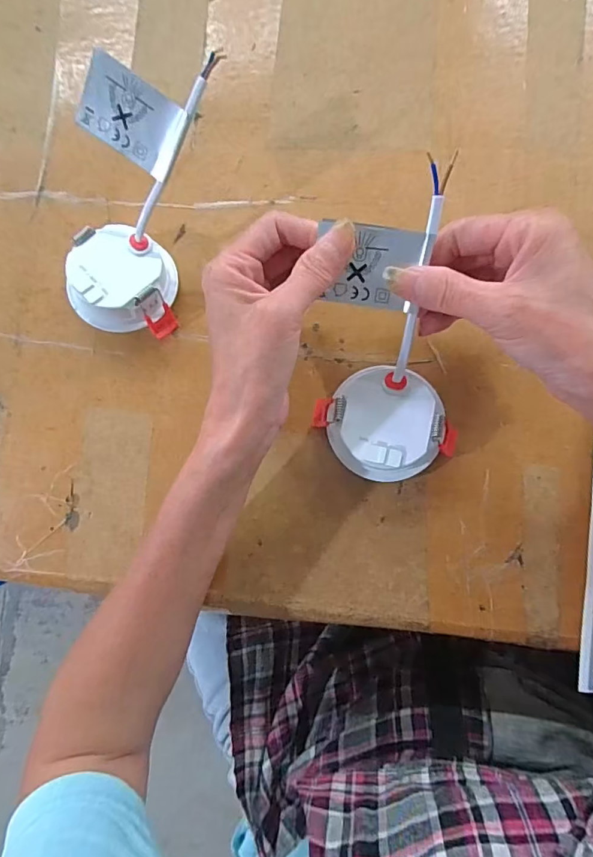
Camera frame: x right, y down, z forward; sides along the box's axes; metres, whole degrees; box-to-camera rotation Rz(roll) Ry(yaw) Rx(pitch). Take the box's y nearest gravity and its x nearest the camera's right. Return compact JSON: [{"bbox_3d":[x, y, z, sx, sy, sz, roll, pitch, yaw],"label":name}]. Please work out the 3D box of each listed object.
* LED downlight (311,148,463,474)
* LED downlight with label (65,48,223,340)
[{"bbox_3d":[0.051,-0.044,0.266,0.079,0.042,0.161,-1,116,6],"label":"LED downlight"},{"bbox_3d":[-0.099,-0.136,0.287,0.079,0.042,0.156,17,117,7],"label":"LED downlight with label"}]

